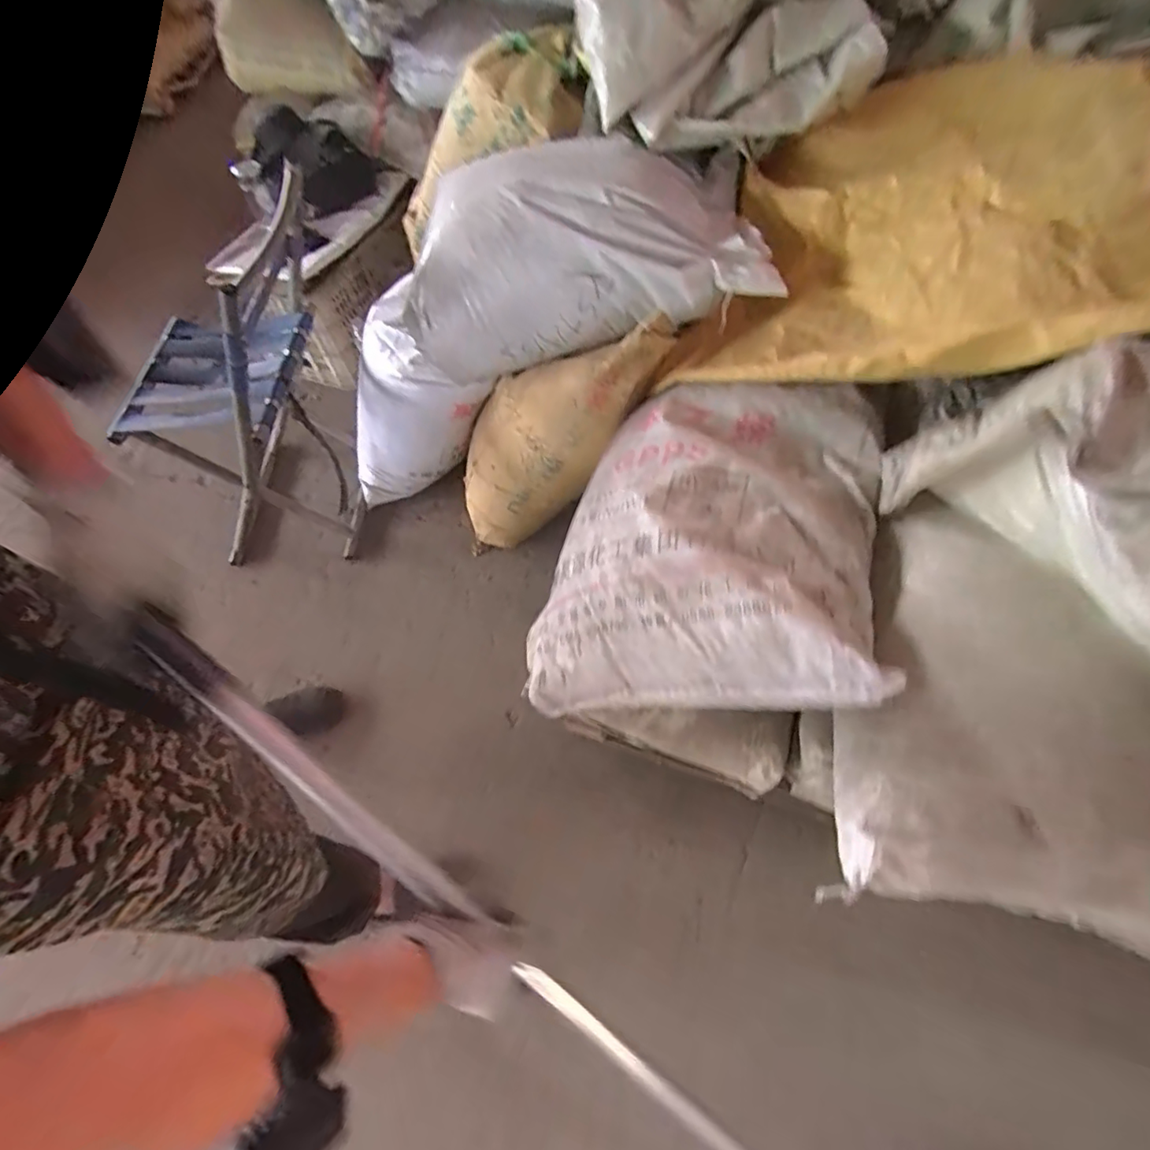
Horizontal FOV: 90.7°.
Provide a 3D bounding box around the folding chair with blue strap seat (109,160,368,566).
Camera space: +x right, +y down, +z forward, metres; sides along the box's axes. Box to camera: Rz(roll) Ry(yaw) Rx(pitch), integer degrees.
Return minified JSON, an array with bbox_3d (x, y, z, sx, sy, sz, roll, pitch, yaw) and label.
[{"bbox_3d":[-0.690,-0.383,1.209,0.392,0.636,0.461,-2,58,3],"label":"folding chair with blue strap seat"}]

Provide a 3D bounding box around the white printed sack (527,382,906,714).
[{"bbox_3d":[0.161,-0.043,0.778,0.411,0.285,0.461,11,60,11],"label":"white printed sack"}]

